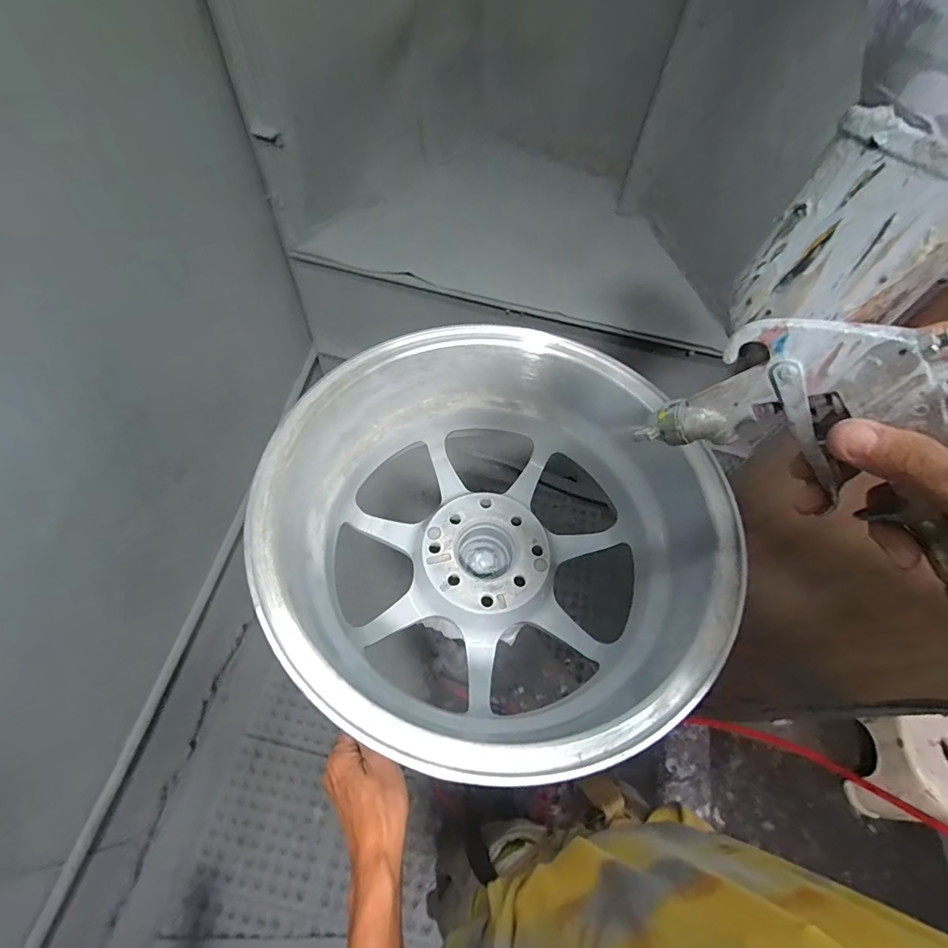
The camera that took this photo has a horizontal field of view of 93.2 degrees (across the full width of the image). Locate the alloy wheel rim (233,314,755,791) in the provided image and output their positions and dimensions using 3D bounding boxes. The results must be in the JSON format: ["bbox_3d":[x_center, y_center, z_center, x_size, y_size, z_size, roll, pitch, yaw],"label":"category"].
[{"bbox_3d":[0.015,0.064,0.450,0.385,0.172,0.387,2,58,-3],"label":"alloy wheel rim"}]

